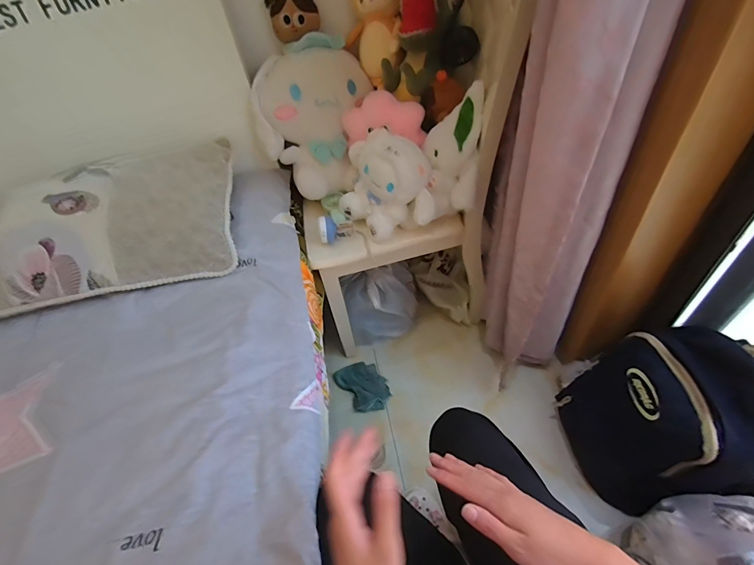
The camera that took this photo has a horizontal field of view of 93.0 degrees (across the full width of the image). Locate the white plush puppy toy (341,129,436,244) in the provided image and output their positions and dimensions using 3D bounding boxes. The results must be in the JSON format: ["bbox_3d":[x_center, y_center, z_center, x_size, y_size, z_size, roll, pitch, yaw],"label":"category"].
[{"bbox_3d":[0.020,-0.220,0.793,0.203,0.194,0.132,0,48,11],"label":"white plush puppy toy"}]

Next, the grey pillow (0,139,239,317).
[{"bbox_3d":[-0.598,-0.117,0.736,0.592,0.166,0.299,-13,47,-2],"label":"grey pillow"}]

